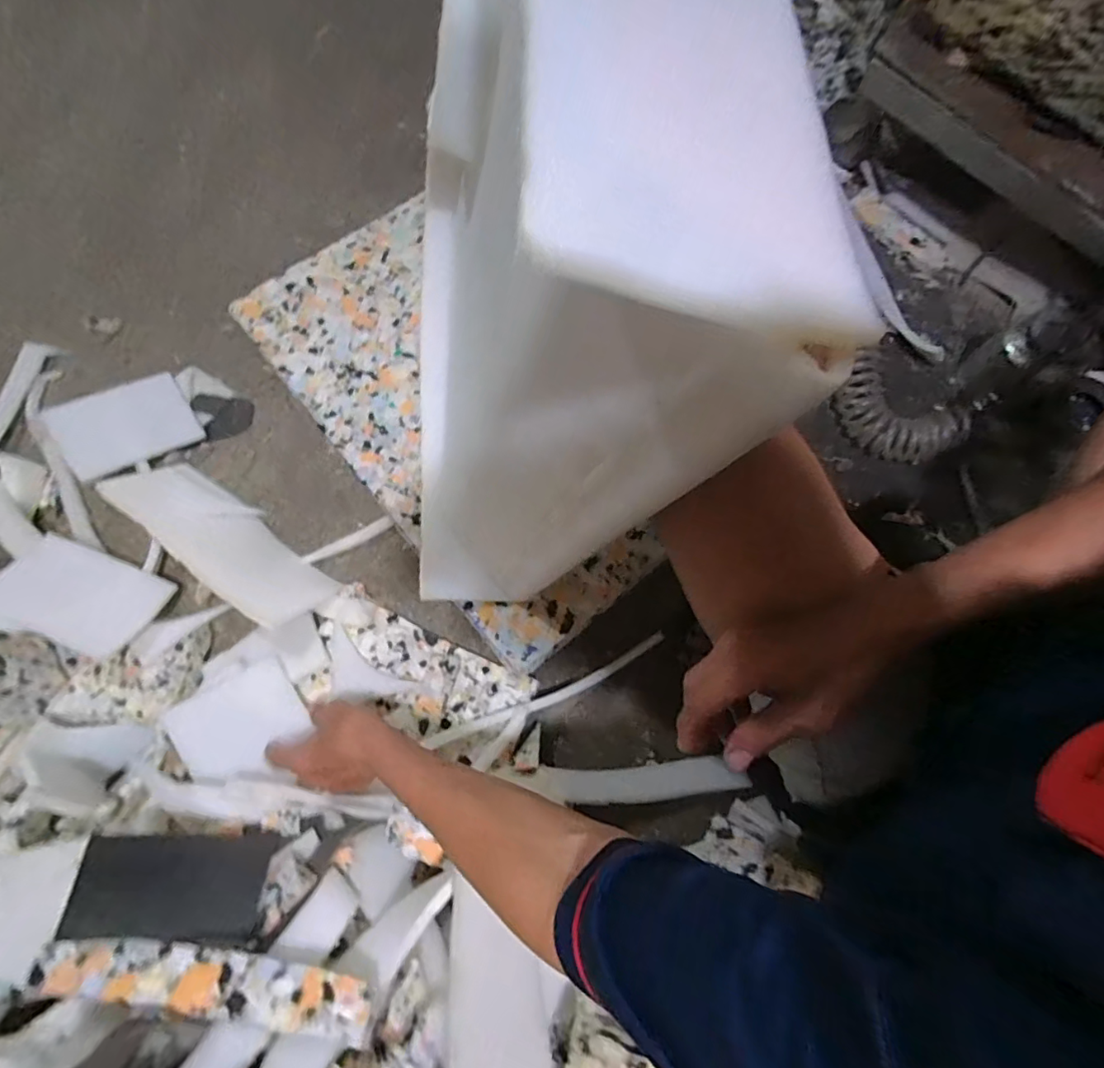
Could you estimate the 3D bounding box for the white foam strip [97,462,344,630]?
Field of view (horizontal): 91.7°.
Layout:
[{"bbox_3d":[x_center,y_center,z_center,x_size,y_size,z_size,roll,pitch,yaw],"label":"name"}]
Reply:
[{"bbox_3d":[-0.393,0.005,0.646,0.271,0.026,0.110,40,36,3],"label":"white foam strip"}]

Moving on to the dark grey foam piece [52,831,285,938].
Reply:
[{"bbox_3d":[-0.306,0.284,0.437,0.130,0.026,0.072,19,67,-30],"label":"dark grey foam piece"}]

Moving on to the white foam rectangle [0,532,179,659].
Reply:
[{"bbox_3d":[-0.519,0.067,0.590,0.141,0.014,0.103,31,52,-17],"label":"white foam rectangle"}]

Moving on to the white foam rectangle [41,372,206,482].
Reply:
[{"bbox_3d":[-0.545,-0.140,0.687,0.148,0.012,0.108,-35,86,-27],"label":"white foam rectangle"}]

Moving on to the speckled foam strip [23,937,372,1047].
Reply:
[{"bbox_3d":[-0.251,0.327,0.388,0.239,0.025,0.036,7,74,0],"label":"speckled foam strip"}]

